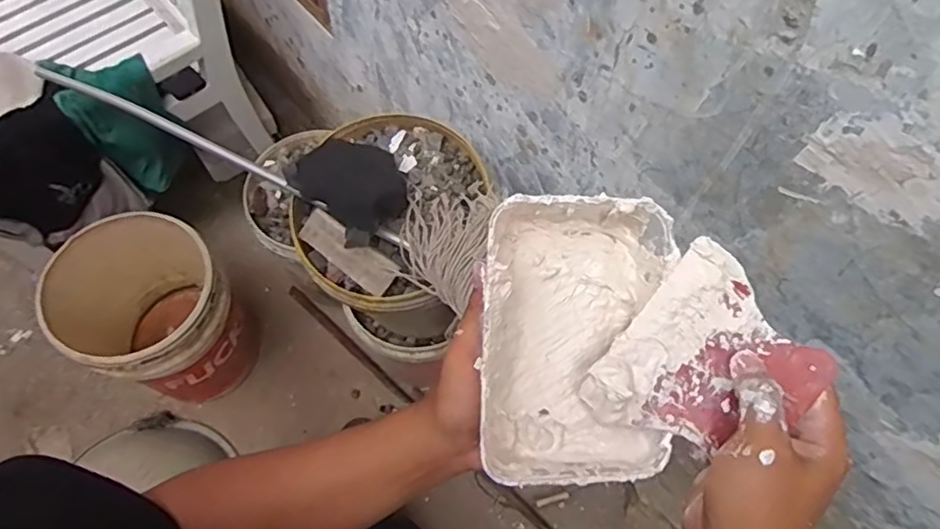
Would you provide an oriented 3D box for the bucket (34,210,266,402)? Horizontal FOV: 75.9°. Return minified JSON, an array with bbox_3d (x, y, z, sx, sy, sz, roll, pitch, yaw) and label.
[{"bbox_3d":[-0.671,0.129,1.332,0.322,0.440,0.305,1,64,-2],"label":"bucket"}]

